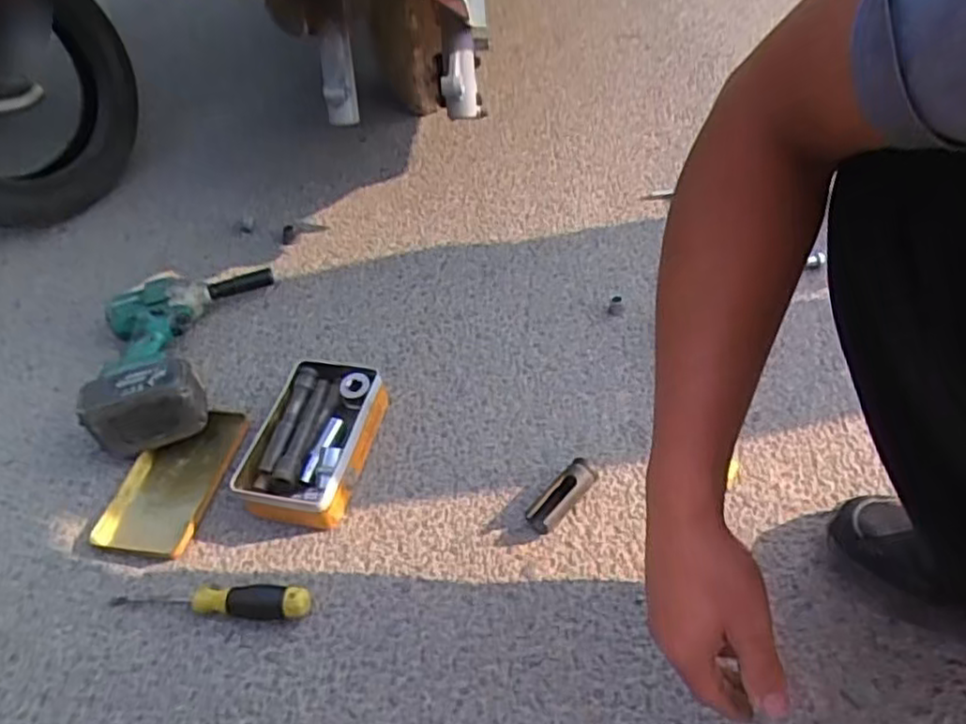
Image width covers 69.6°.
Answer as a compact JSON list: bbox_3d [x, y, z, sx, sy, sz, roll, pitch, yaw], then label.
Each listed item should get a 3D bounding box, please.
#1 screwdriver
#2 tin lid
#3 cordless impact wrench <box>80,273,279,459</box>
[{"bbox_3d":[-0.248,0.211,0.629,0.191,0.030,0.033,1,49,8],"label":"screwdriver"},{"bbox_3d":[-0.325,0.122,0.728,0.100,0.013,0.169,6,49,12],"label":"tin lid"},{"bbox_3d":[-0.375,-0.017,0.813,0.172,0.085,0.275,0,48,7],"label":"cordless impact wrench"}]

